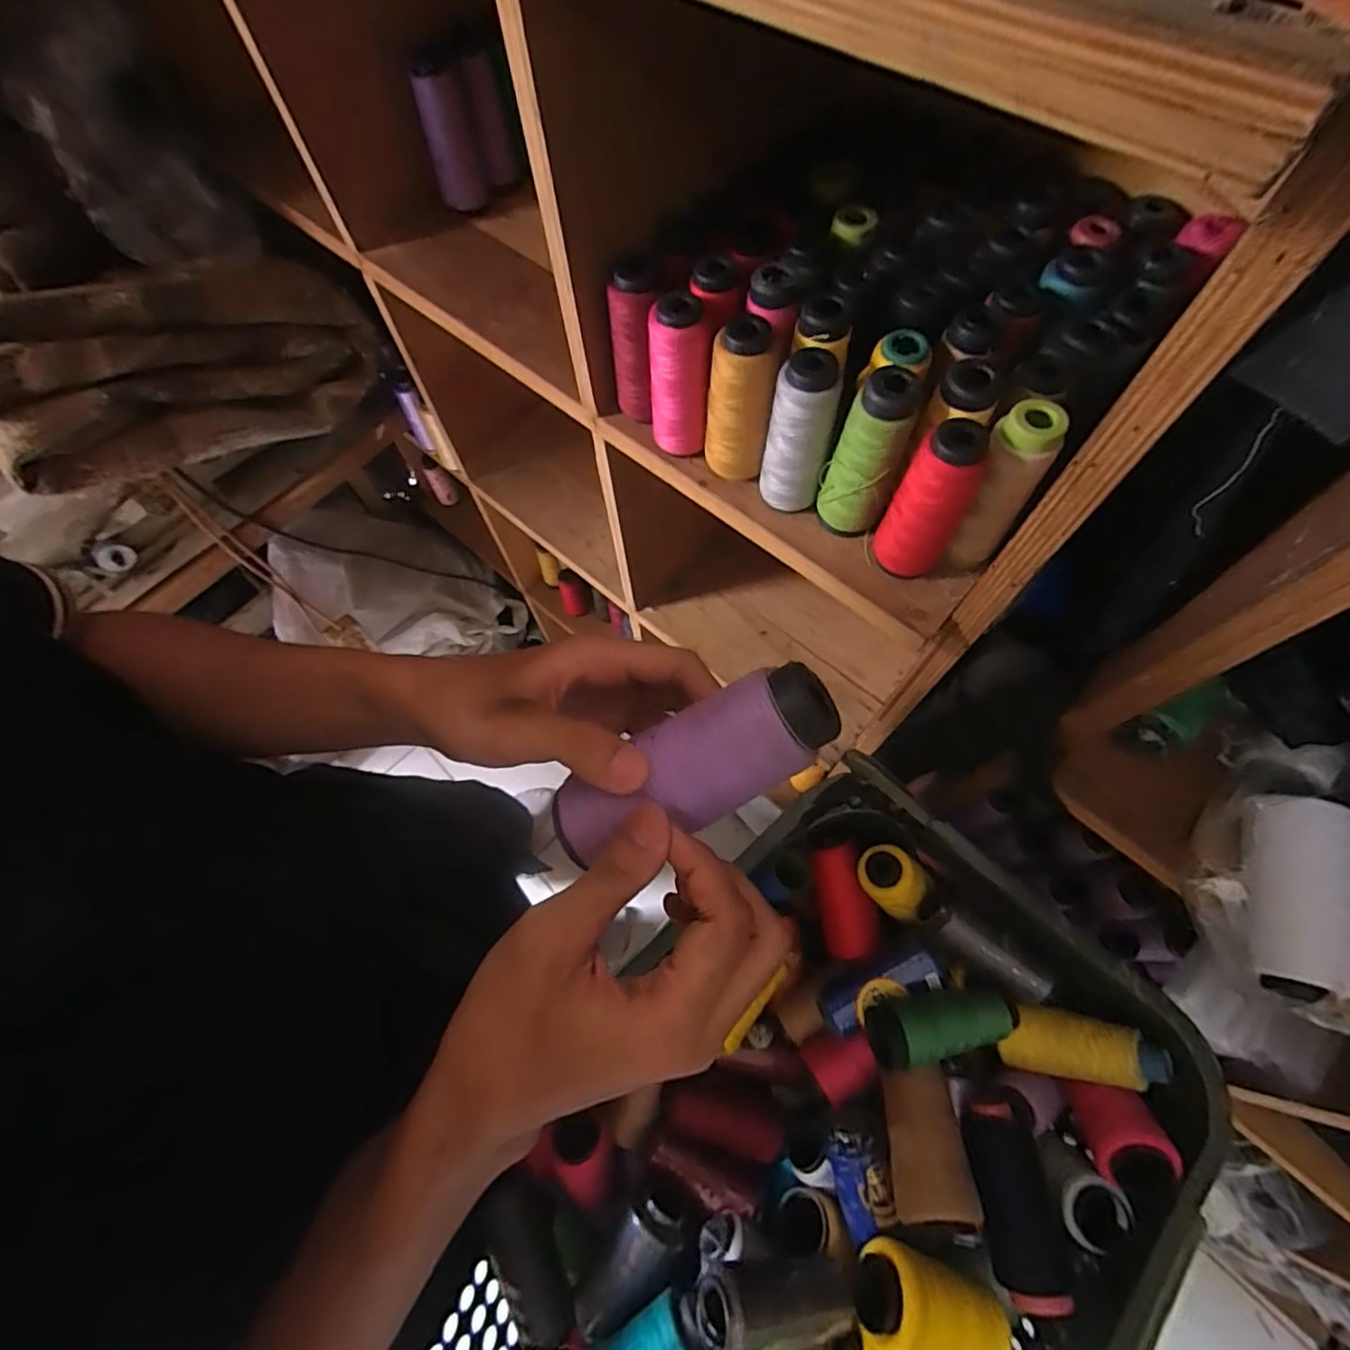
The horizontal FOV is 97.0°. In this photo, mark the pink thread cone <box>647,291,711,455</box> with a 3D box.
[{"bbox_3d":[0.002,-0.213,0.429,0.042,0.106,0.043,-3,66,1],"label":"pink thread cone"}]

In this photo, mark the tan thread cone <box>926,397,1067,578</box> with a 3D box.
[{"bbox_3d":[0.201,-0.112,0.380,0.038,0.117,0.038,0,66,2],"label":"tan thread cone"}]

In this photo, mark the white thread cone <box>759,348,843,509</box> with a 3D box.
[{"bbox_3d":[0.083,-0.160,0.404,0.040,0.107,0.035,4,67,4],"label":"white thread cone"}]

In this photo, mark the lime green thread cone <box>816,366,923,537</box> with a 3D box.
[{"bbox_3d":[0.124,-0.147,0.393,0.046,0.110,0.043,15,68,9],"label":"lime green thread cone"}]

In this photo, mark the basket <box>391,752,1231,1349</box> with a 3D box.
[{"bbox_3d":[0.114,0.406,0.488,0.396,0.196,0.555,39,73,17],"label":"basket"}]

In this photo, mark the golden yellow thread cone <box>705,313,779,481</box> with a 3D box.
[{"bbox_3d":[0.043,-0.193,0.418,0.047,0.106,0.045,2,66,3],"label":"golden yellow thread cone"}]

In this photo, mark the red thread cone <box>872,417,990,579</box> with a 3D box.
[{"bbox_3d":[0.162,-0.107,0.379,0.040,0.109,0.037,-1,66,2],"label":"red thread cone"}]

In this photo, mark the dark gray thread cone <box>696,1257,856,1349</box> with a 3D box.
[{"bbox_3d":[0.074,0.449,0.421,0.114,0.042,0.044,6,65,-15],"label":"dark gray thread cone"}]

